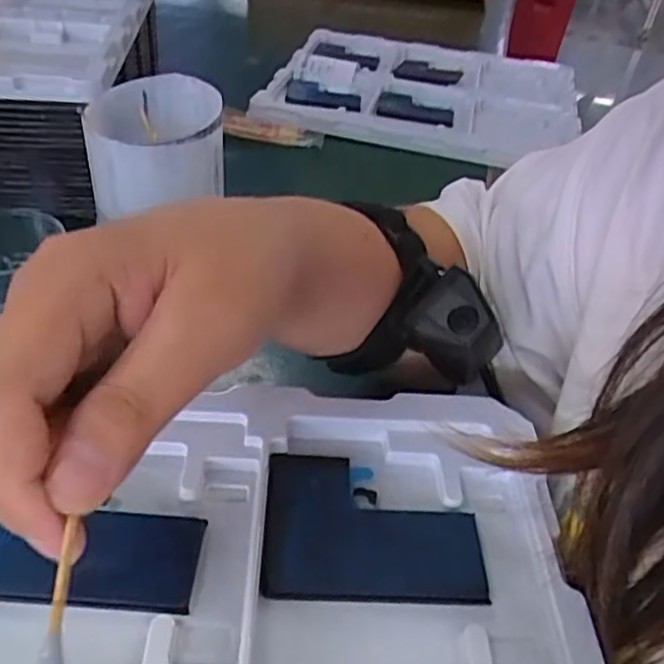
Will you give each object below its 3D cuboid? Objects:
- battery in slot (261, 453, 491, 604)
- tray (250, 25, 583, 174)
[{"bbox_3d":[0.014,0.071,0.252,0.077,0.005,0.059,4,39,-4],"label":"battery in slot"},{"bbox_3d":[0.106,-0.261,0.734,0.304,0.022,0.292,13,39,7],"label":"tray"}]

